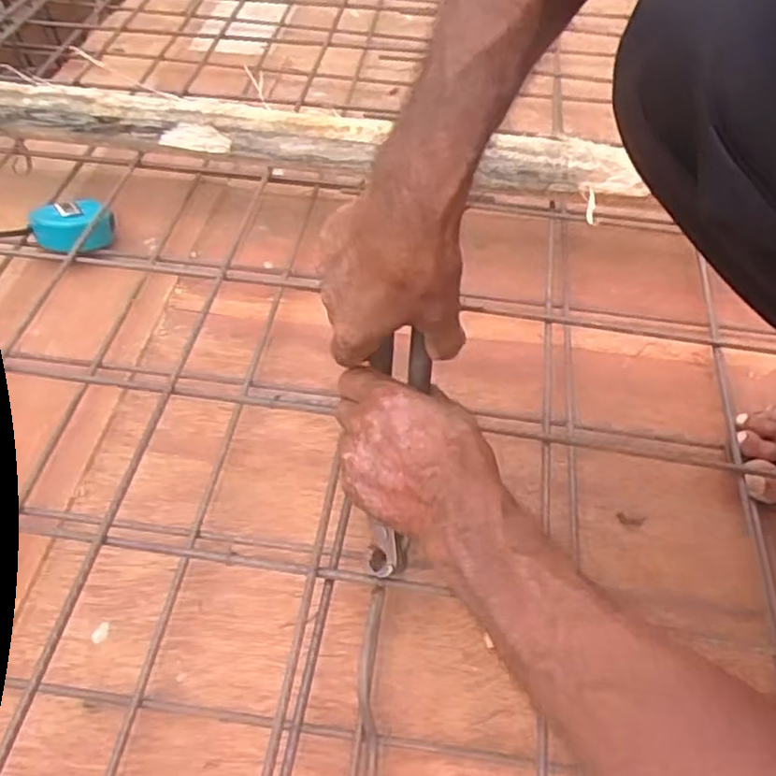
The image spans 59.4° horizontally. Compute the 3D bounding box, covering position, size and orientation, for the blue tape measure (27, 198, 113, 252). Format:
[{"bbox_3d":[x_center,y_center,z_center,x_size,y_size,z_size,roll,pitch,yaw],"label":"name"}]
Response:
[{"bbox_3d":[-0.325,-0.163,0.711,0.074,0.047,0.074,-32,57,-24],"label":"blue tape measure"}]

